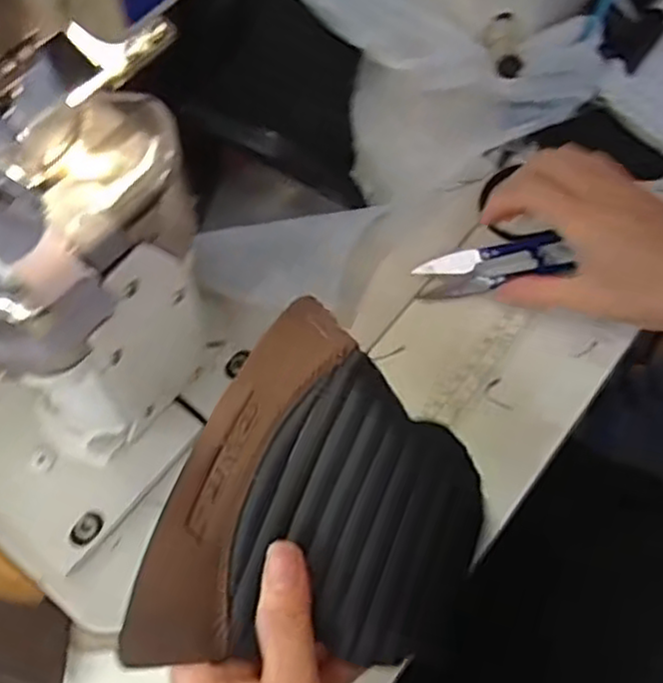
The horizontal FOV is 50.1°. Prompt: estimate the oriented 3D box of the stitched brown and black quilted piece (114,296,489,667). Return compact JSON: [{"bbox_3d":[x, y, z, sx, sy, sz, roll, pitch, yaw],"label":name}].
[{"bbox_3d":[-0.001,0.066,0.283,0.116,0.035,0.141,19,66,11],"label":"stitched brown and black quilted piece"}]

